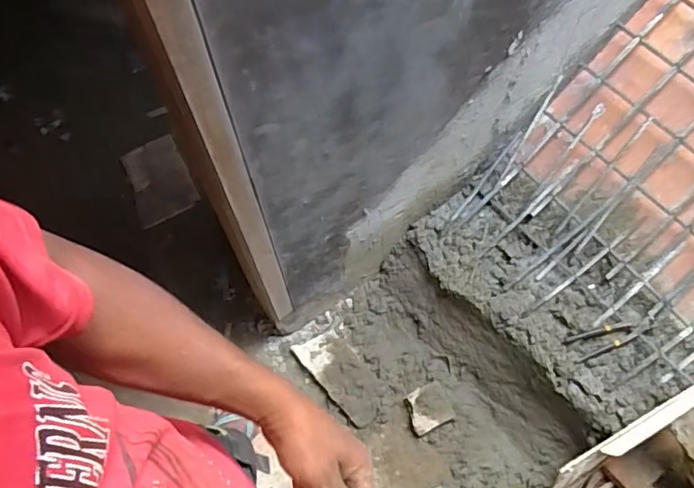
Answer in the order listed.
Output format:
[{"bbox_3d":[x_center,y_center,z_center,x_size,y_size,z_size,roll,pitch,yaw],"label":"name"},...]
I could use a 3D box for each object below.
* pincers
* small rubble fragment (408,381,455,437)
[{"bbox_3d":[0.616,0.218,1.255,0.213,0.021,0.058,-14,62,-5],"label":"pincers"},{"bbox_3d":[0.211,0.421,1.399,0.115,0.026,0.103,-24,64,-10],"label":"small rubble fragment"}]

